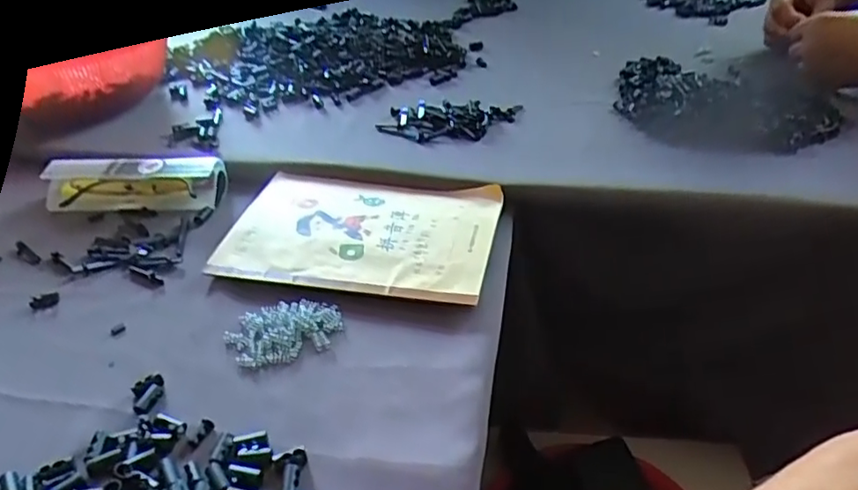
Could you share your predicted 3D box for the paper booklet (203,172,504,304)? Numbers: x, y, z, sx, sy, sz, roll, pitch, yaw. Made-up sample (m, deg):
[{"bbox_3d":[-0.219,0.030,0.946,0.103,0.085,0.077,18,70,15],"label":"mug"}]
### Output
[{"bbox_3d":[-0.053,-0.011,0.494,0.206,0.016,0.140,6,37,12],"label":"paper booklet"}]

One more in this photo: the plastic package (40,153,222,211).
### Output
[{"bbox_3d":[-0.263,-0.054,0.544,0.156,0.035,0.042,-1,36,4],"label":"plastic package"}]

